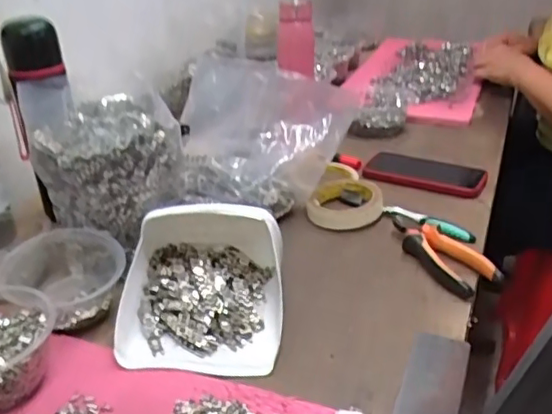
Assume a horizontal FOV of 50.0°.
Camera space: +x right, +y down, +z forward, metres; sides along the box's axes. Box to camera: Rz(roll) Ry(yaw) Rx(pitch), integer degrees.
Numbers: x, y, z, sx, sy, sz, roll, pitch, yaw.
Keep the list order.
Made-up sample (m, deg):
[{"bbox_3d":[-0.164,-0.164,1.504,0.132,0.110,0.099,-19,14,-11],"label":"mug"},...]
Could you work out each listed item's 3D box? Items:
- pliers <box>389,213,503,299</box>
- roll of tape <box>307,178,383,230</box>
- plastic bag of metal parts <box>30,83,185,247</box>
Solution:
[{"bbox_3d":[0.178,0.045,0.674,0.059,0.021,0.162,-15,31,-23],"label":"pliers"},{"bbox_3d":[0.090,-0.008,0.773,0.094,0.022,0.094,0,28,5],"label":"roll of tape"},{"bbox_3d":[-0.182,-0.041,0.652,0.129,0.129,0.120,15,32,29],"label":"plastic bag of metal parts"}]

